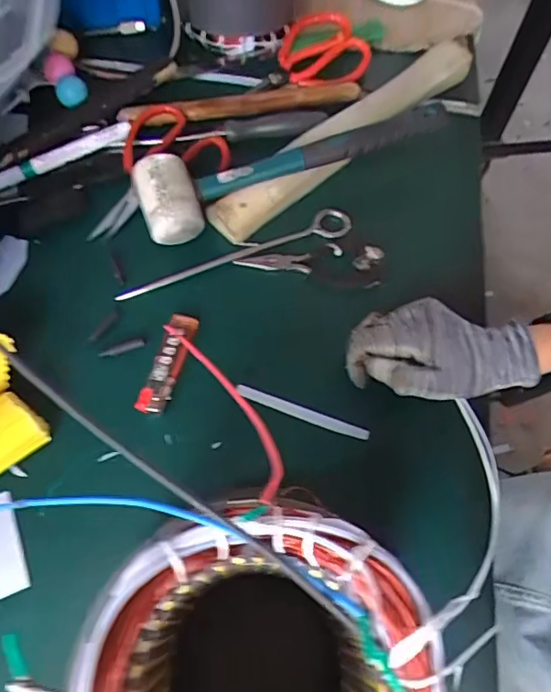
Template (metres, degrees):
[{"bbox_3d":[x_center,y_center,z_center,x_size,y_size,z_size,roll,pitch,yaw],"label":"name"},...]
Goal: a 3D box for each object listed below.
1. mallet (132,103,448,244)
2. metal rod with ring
[{"bbox_3d":[0.018,-0.176,0.502,0.300,0.056,0.063,-23,67,-12],"label":"mallet"},{"bbox_3d":[-0.033,-0.084,0.485,0.227,0.006,0.030,-23,67,-12],"label":"metal rod with ring"}]

